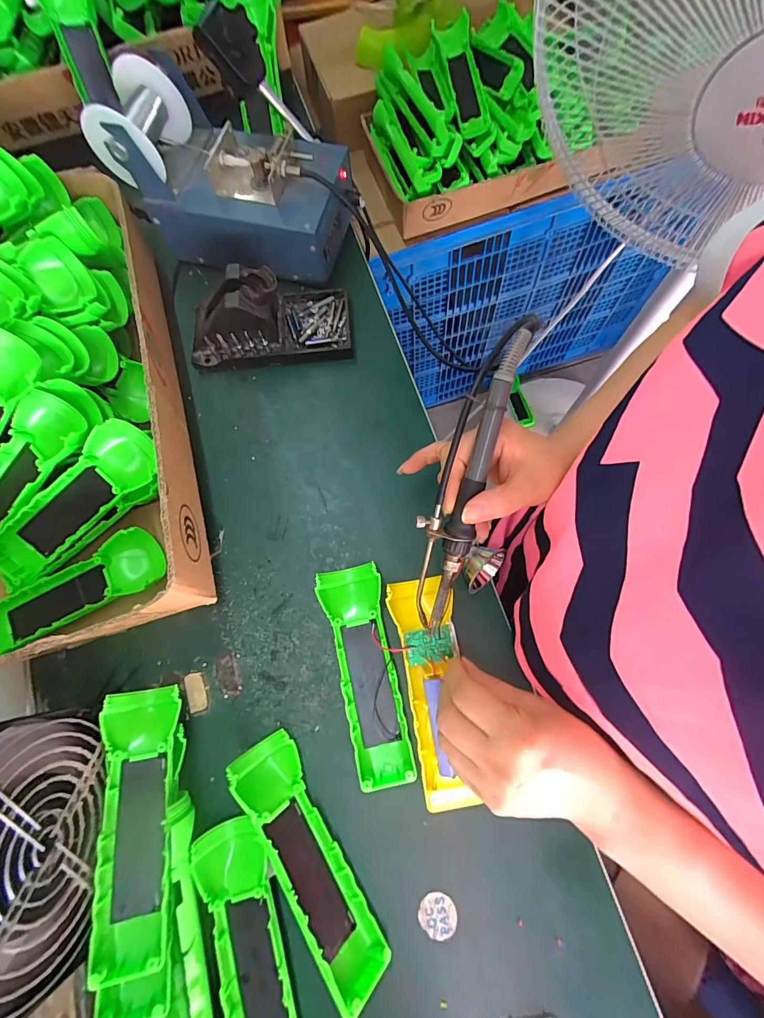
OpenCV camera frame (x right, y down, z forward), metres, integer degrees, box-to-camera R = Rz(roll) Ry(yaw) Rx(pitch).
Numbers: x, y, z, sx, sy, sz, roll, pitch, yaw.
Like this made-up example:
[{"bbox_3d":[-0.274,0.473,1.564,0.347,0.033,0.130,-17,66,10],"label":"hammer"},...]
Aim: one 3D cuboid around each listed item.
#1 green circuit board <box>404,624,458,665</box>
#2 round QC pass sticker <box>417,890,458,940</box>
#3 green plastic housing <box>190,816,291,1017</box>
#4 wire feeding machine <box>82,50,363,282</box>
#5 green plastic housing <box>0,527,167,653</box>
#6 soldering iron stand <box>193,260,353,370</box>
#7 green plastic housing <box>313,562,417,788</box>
[{"bbox_3d":[0.037,0.104,0.315,0.037,0.004,0.025,-9,73,-1],"label":"green circuit board"},{"bbox_3d":[0.040,0.286,0.289,0.026,0.004,0.024,0,73,1],"label":"round QC pass sticker"},{"bbox_3d":[-0.089,0.305,0.278,0.043,0.023,0.163,-18,74,-4],"label":"green plastic housing"},{"bbox_3d":[-0.139,-0.324,0.397,0.207,0.120,0.110,14,74,5],"label":"wire feeding machine"},{"bbox_3d":[-0.262,0.069,0.340,0.162,0.030,0.049,-21,74,-5],"label":"green plastic housing"},{"bbox_3d":[-0.111,-0.190,0.398,0.153,0.074,0.075,-4,73,0],"label":"soldering iron stand"},{"bbox_3d":[-0.013,0.126,0.327,0.047,0.025,0.163,-13,74,-2],"label":"green plastic housing"}]

